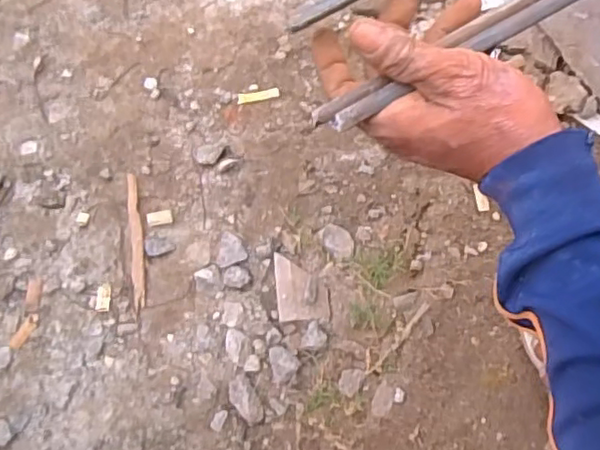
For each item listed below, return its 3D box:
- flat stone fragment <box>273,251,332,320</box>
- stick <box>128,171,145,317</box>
[{"bbox_3d":[0.002,0.051,0.503,0.043,0.010,0.053,-3,78,-1],"label":"flat stone fragment"},{"bbox_3d":[-0.136,0.015,0.509,0.010,0.009,0.114,-7,78,-2],"label":"stick"}]

